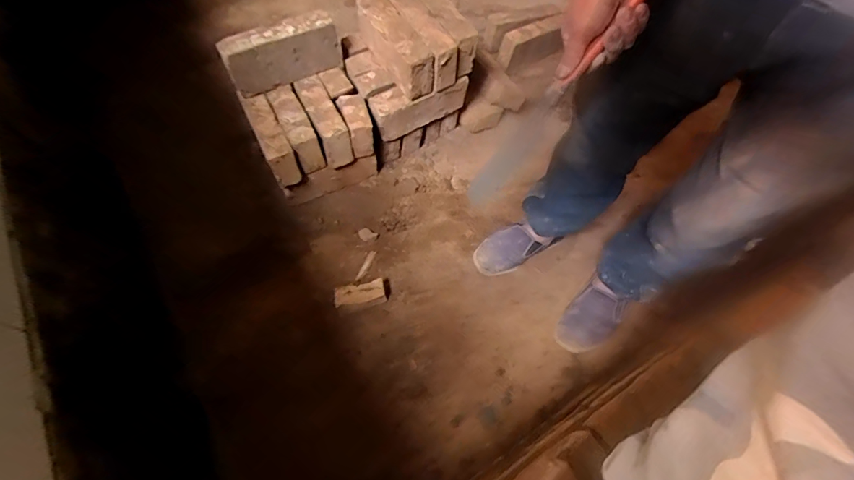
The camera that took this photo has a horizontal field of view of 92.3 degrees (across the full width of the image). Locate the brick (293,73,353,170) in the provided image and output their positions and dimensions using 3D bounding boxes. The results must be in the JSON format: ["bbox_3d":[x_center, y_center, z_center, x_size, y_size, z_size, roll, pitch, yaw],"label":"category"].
[{"bbox_3d":[-0.241,-0.279,0.955,0.062,0.104,0.202,-24,67,-13],"label":"brick"}]

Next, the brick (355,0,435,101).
[{"bbox_3d":[-0.076,-0.433,0.910,0.065,0.112,0.254,-28,68,-15],"label":"brick"}]

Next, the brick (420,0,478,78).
[{"bbox_3d":[0.030,-0.488,0.928,0.061,0.106,0.229,-29,68,-15],"label":"brick"}]

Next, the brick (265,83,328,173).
[{"bbox_3d":[-0.298,-0.255,0.934,0.060,0.093,0.187,-25,67,-13],"label":"brick"}]

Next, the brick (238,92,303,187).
[{"bbox_3d":[-0.352,-0.236,0.913,0.055,0.080,0.221,-26,67,-14],"label":"brick"}]

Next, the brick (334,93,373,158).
[{"bbox_3d":[-0.162,-0.265,0.949,0.060,0.102,0.105,-17,66,-10],"label":"brick"}]

